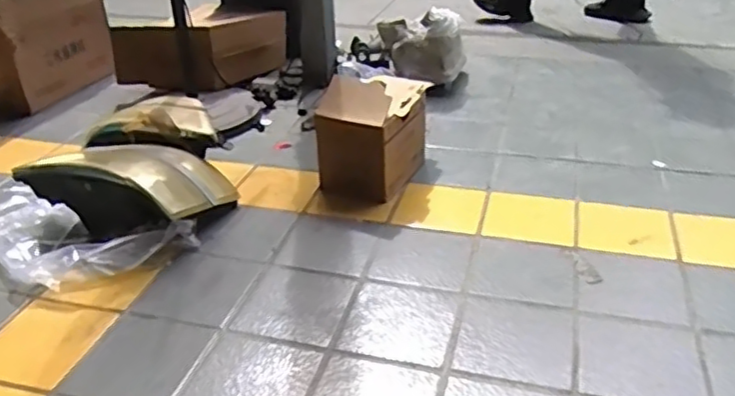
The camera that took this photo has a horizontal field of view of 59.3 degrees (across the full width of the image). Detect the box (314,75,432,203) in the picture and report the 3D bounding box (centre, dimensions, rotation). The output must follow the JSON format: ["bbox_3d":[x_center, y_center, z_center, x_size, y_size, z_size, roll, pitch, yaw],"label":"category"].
[{"bbox_3d":[0.014,-0.166,1.591,0.194,0.258,0.285,14,35,26],"label":"box"}]

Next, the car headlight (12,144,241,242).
[{"bbox_3d":[-0.550,-0.030,1.501,0.425,0.159,0.289,15,36,25],"label":"car headlight"}]

